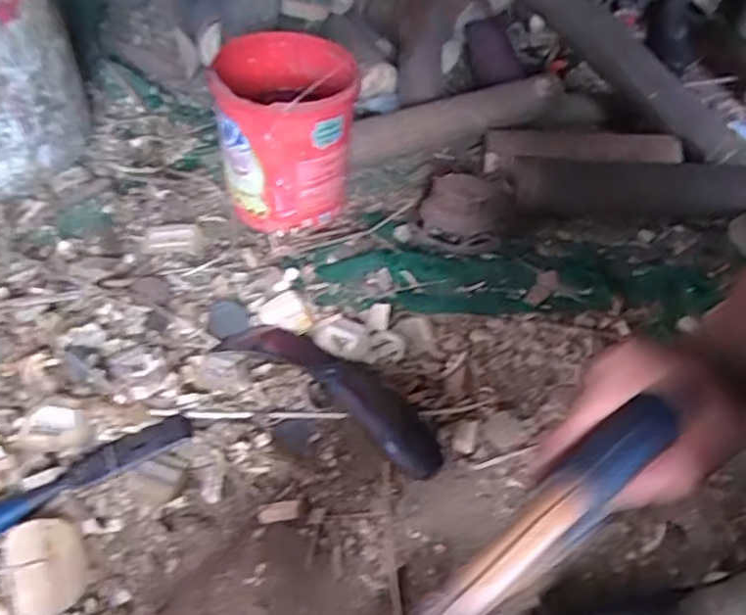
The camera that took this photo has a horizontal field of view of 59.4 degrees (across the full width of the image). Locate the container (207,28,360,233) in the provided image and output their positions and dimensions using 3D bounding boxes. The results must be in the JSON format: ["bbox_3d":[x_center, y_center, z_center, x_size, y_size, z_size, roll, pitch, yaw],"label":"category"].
[{"bbox_3d":[-0.088,-0.185,0.679,0.142,0.147,0.141,1,51,-1],"label":"container"}]

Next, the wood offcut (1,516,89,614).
[{"bbox_3d":[-0.235,0.185,0.471,0.051,0.018,0.066,-19,73,-26],"label":"wood offcut"}]

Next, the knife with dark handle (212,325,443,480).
[{"bbox_3d":[-0.028,0.069,0.569,0.218,0.033,0.069,31,56,22],"label":"knife with dark handle"}]

